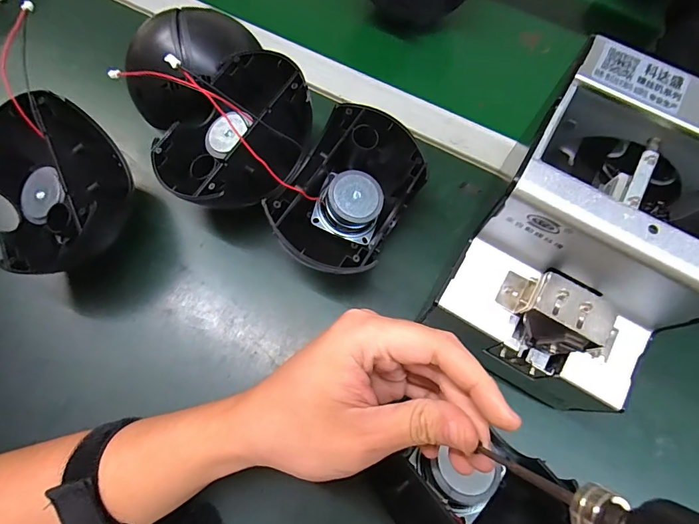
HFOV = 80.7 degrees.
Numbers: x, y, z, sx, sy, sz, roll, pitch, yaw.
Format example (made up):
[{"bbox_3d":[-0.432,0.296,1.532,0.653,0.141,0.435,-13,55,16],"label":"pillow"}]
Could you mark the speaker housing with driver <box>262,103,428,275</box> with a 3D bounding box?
[{"bbox_3d":[-0.002,-0.049,0.323,0.089,0.077,0.136,30,71,8],"label":"speaker housing with driver"}]

